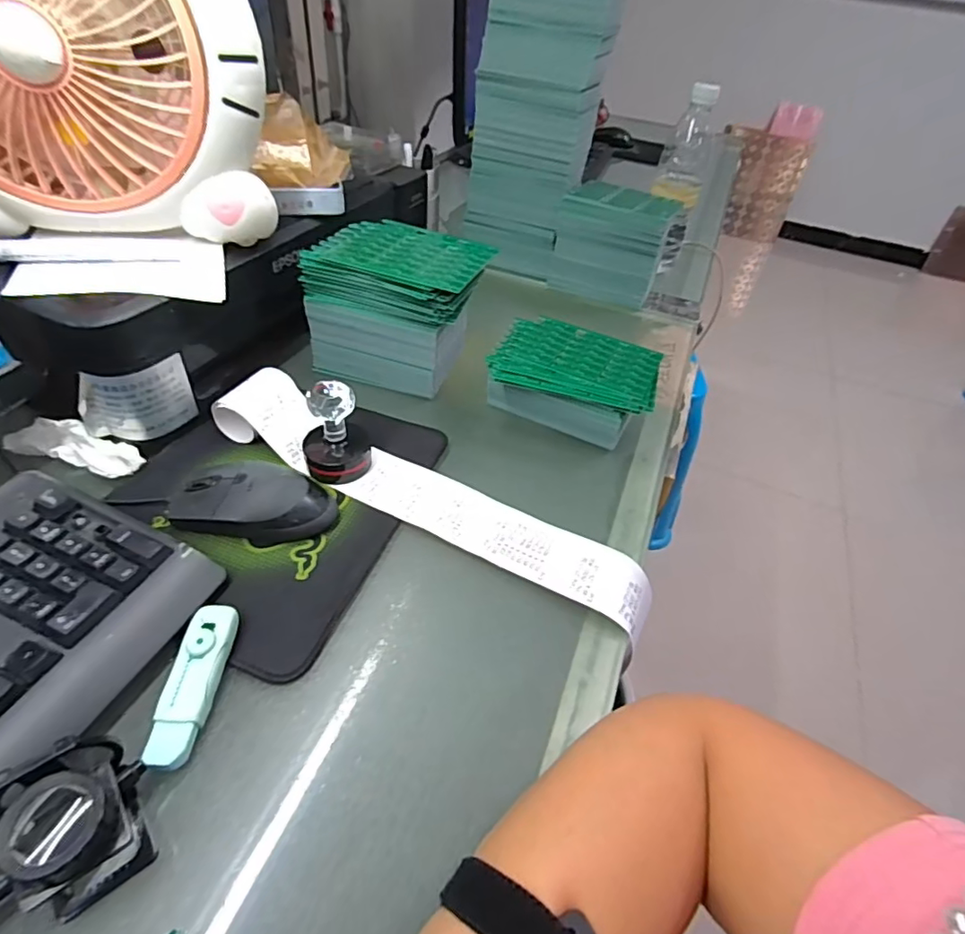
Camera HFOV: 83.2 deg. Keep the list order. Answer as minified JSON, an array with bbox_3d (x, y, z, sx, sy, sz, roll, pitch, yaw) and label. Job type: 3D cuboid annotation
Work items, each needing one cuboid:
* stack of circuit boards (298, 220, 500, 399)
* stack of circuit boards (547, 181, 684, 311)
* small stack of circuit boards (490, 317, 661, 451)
[{"bbox_3d":[-0.077,-0.155,0.532,0.152,0.119,0.111,17,44,11],"label":"stack of circuit boards"},{"bbox_3d":[0.166,-0.290,0.703,0.136,0.117,0.086,19,45,12],"label":"stack of circuit boards"},{"bbox_3d":[0.086,-0.084,0.521,0.149,0.056,0.111,16,44,10],"label":"small stack of circuit boards"}]

